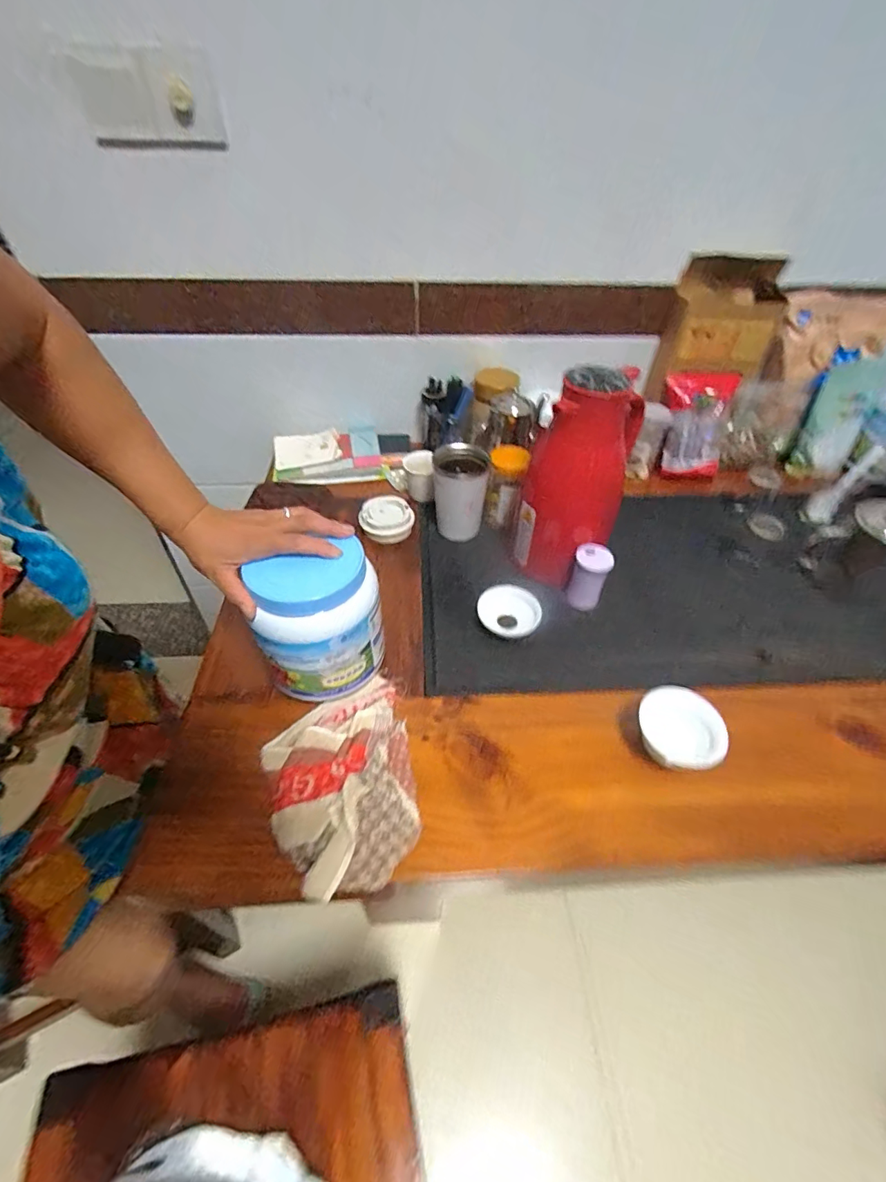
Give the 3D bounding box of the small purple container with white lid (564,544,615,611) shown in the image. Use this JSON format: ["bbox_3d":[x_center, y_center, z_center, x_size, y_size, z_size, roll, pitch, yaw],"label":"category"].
[{"bbox_3d":[0.201,-0.020,0.683,0.042,0.085,0.048,-33,57,-30],"label":"small purple container with white lid"}]

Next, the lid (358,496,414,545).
[{"bbox_3d":[-0.089,-0.117,0.785,0.082,0.030,0.091,9,47,4],"label":"lid"}]

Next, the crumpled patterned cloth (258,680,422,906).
[{"bbox_3d":[-0.104,0.184,0.496,0.143,0.041,0.215,-8,48,-12],"label":"crumpled patterned cloth"}]

